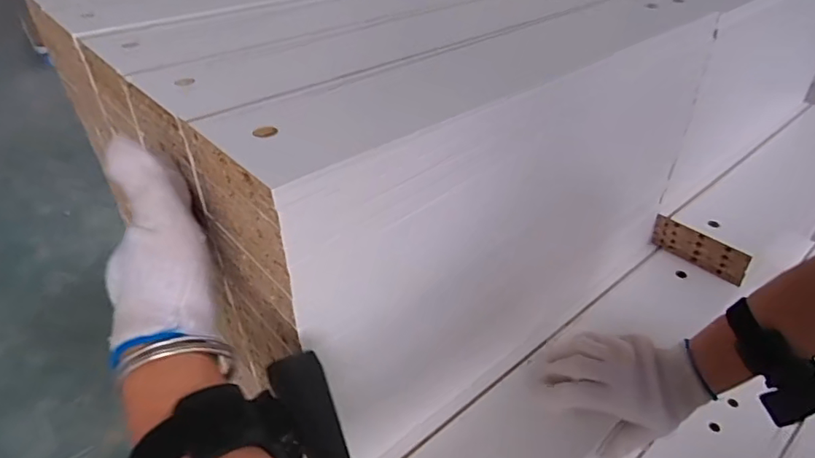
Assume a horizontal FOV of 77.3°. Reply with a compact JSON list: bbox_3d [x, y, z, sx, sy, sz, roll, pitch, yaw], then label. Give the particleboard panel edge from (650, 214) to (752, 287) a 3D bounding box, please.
[{"bbox_3d":[0.368,0.025,0.647,0.011,0.048,0.115,-28,45,-31],"label":"particleboard panel edge"}]

